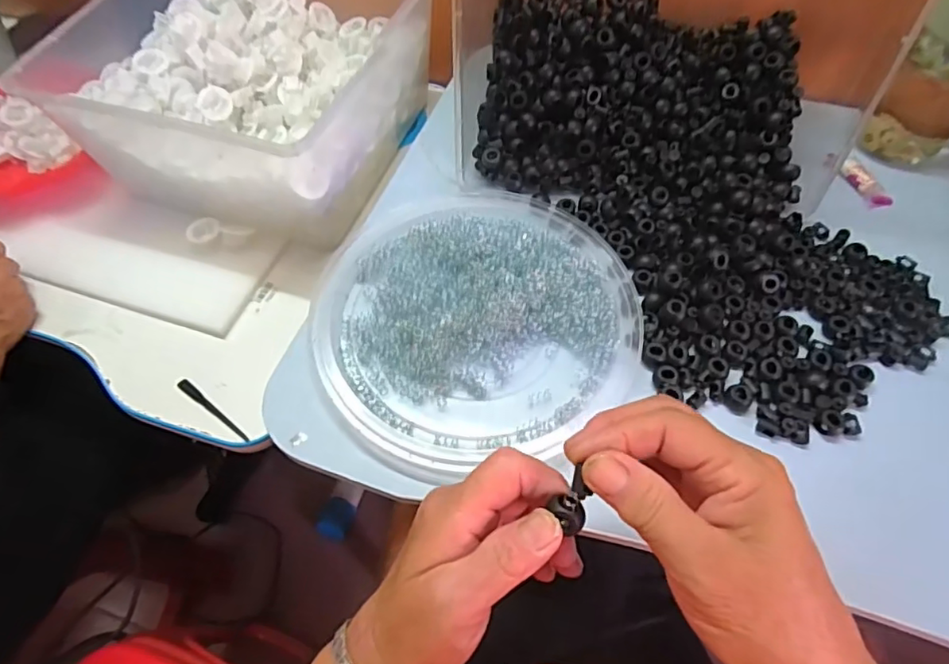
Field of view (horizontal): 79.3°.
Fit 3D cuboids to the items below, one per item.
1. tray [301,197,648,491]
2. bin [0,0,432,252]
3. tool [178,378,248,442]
[{"bbox_3d":[0.000,-0.020,0.429,0.233,0.021,0.232,-1,61,1],"label":"tray"},{"bbox_3d":[-0.216,-0.262,0.585,0.299,0.125,0.300,19,63,12],"label":"bin"},{"bbox_3d":[-0.218,0.065,0.478,0.089,0.008,0.009,32,66,18],"label":"tool"}]

